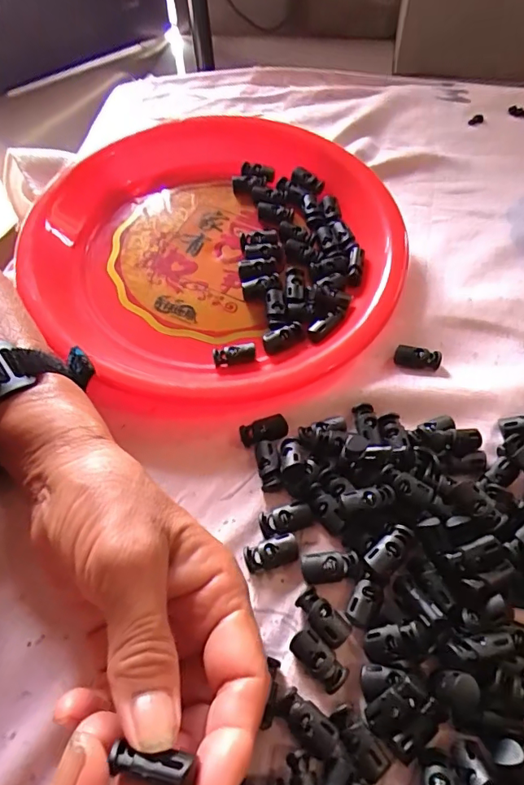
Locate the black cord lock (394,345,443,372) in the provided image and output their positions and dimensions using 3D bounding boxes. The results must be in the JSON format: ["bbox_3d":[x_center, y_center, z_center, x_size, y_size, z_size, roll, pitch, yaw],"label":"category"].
[{"bbox_3d":[0.098,-0.022,0.306,0.028,0.007,0.014,13,57,11],"label":"black cord lock"}]

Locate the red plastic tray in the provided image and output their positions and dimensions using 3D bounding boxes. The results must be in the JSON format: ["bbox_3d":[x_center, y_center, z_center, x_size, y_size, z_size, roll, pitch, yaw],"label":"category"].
[{"bbox_3d":[-0.032,-0.109,0.344,0.255,0.050,0.256,-40,63,-22],"label":"red plastic tray"}]

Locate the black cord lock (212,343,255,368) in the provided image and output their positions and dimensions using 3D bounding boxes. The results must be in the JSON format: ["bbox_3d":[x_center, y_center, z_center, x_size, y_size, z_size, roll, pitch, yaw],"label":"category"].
[{"bbox_3d":[-0.018,-0.024,0.311,0.027,0.005,0.012,-6,55,-2],"label":"black cord lock"}]

